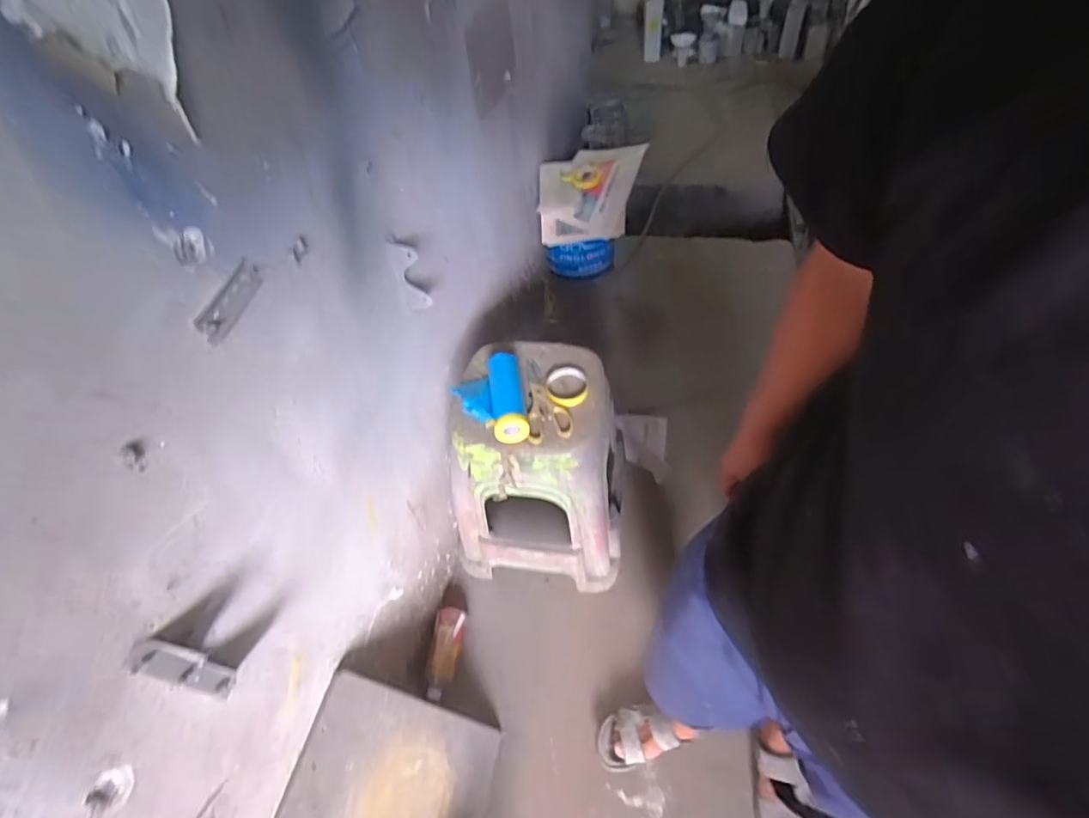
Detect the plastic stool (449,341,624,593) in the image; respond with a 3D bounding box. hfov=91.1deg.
[{"bbox_3d":[-0.001,0.130,1.203,0.352,0.538,0.312,4,52,12],"label":"plastic stool"}]

